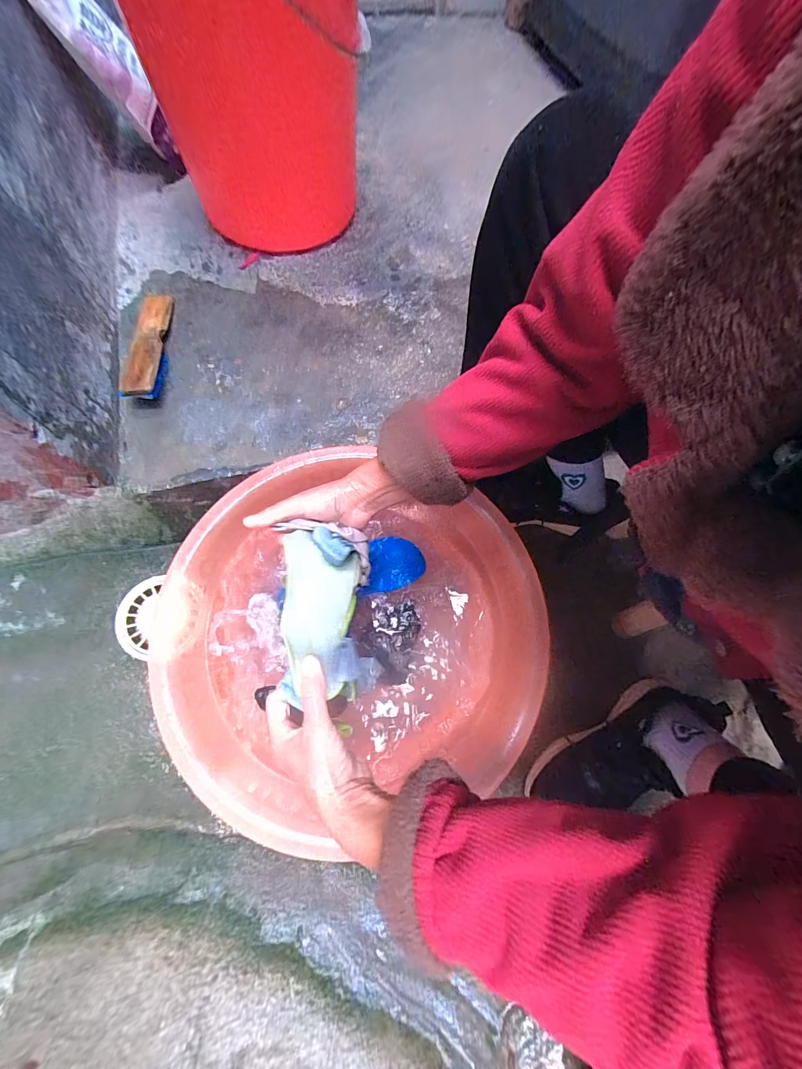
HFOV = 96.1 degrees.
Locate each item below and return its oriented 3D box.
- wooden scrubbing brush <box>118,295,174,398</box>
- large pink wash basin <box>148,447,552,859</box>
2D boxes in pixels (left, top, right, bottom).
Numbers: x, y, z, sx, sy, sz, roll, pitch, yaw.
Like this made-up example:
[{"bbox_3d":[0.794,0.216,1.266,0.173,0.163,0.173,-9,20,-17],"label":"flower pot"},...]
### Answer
[{"bbox_3d":[-0.370,-0.284,0.530,0.058,0.037,0.236,-11,68,-8],"label":"wooden scrubbing brush"},{"bbox_3d":[-0.078,0.110,0.459,0.387,0.108,0.413,-19,70,-11],"label":"large pink wash basin"}]

